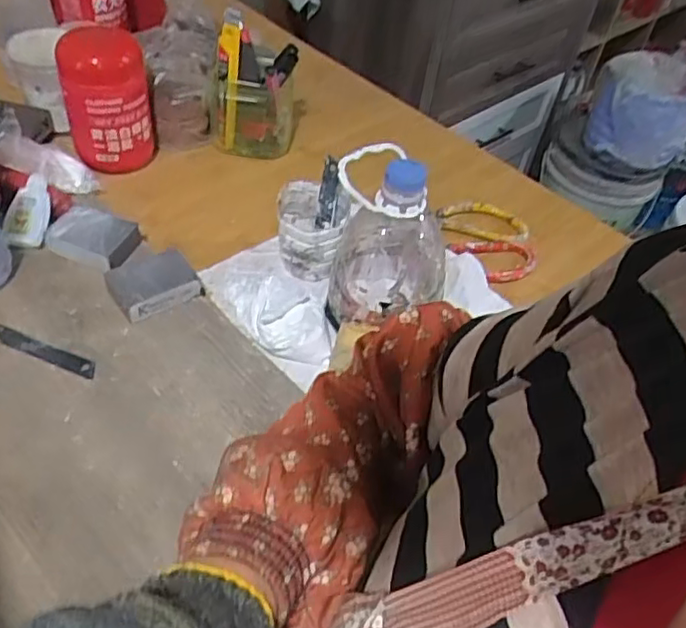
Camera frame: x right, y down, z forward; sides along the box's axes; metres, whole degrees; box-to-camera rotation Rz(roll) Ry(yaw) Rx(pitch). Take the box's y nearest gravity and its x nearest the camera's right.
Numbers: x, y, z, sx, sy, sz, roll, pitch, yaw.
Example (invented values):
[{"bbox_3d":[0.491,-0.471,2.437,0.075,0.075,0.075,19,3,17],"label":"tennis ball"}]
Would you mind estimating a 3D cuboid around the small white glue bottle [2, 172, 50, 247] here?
[{"bbox_3d":[-0.293,-0.097,0.612,0.039,0.018,0.071,-3,71,3],"label":"small white glue bottle"}]

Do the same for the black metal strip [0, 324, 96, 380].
[{"bbox_3d":[-0.246,0.030,0.536,0.097,0.004,0.017,20,45,10],"label":"black metal strip"}]

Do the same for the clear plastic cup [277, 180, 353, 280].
[{"bbox_3d":[-0.029,-0.082,0.623,0.063,0.067,0.061,3,49,-4],"label":"clear plastic cup"}]

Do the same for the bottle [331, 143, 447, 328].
[{"bbox_3d":[0.040,-0.057,0.570,0.094,0.171,0.106,2,49,-5],"label":"bottle"}]

